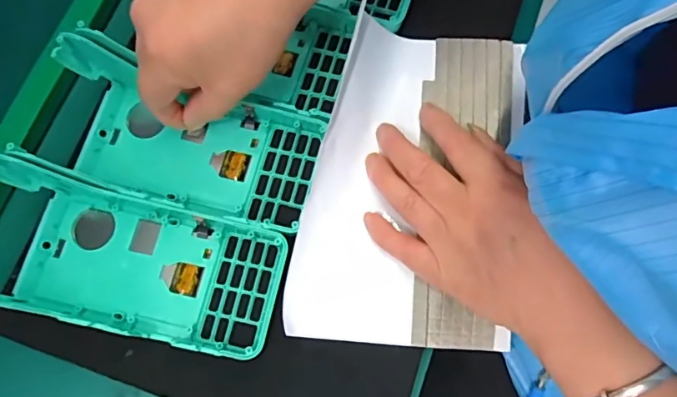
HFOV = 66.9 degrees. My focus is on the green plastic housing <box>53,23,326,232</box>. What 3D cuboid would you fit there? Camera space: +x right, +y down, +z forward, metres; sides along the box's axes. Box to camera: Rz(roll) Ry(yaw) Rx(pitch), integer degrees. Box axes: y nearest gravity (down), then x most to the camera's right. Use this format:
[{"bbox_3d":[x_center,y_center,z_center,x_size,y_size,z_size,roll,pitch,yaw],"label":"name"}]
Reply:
[{"bbox_3d":[-0.094,-0.035,0.312,0.163,0.049,0.078,21,77,0],"label":"green plastic housing"}]

